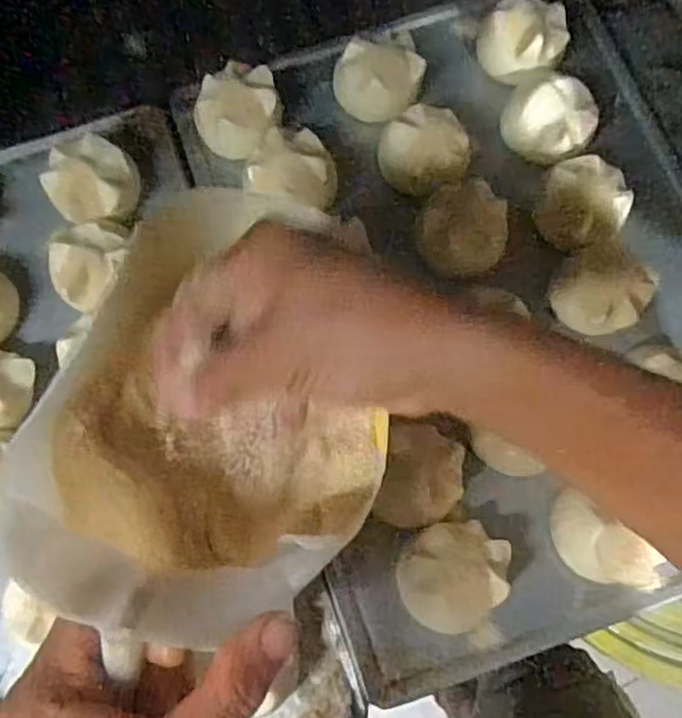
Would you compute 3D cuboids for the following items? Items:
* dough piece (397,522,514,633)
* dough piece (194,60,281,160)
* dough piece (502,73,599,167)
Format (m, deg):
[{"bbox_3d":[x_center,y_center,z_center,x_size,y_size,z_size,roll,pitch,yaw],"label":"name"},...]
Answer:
[{"bbox_3d":[0.068,0.130,0.432,0.057,0.036,0.065,39,79,11],"label":"dough piece"},{"bbox_3d":[-0.074,-0.176,0.520,0.060,0.042,0.070,-13,75,-2],"label":"dough piece"},{"bbox_3d":[0.148,-0.168,0.517,0.062,0.056,0.058,0,75,1],"label":"dough piece"}]

